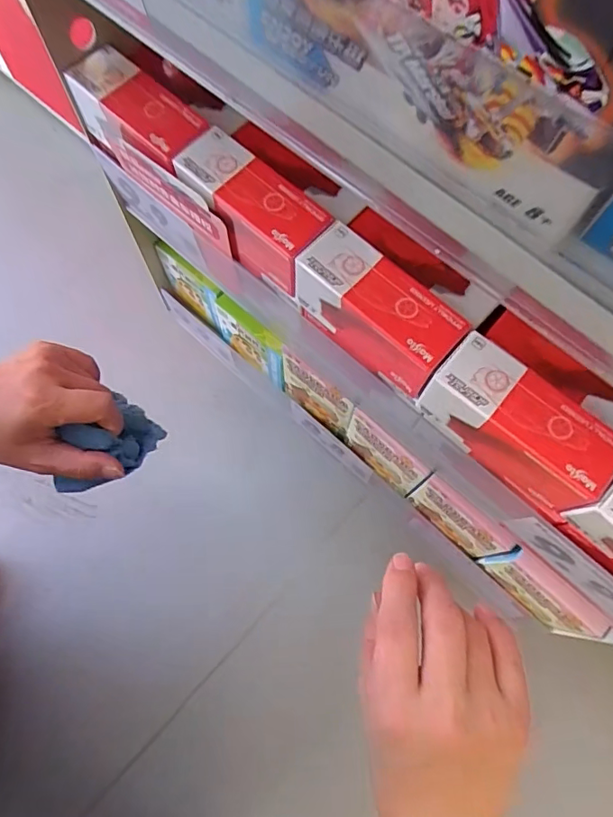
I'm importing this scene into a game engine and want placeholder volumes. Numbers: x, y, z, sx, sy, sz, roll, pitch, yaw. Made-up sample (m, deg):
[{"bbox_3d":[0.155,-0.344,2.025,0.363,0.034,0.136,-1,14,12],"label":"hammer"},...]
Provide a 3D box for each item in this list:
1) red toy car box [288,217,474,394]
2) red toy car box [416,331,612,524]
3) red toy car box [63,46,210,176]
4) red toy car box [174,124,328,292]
[{"bbox_3d":[0.035,-0.048,0.275,0.085,0.042,0.031,42,77,13],"label":"red toy car box"},{"bbox_3d":[0.100,0.009,0.258,0.085,0.045,0.033,40,76,12],"label":"red toy car box"},{"bbox_3d":[-0.093,-0.161,0.304,0.088,0.034,0.032,43,77,13],"label":"red toy car box"},{"bbox_3d":[-0.028,-0.105,0.290,0.083,0.041,0.032,40,76,12],"label":"red toy car box"}]

